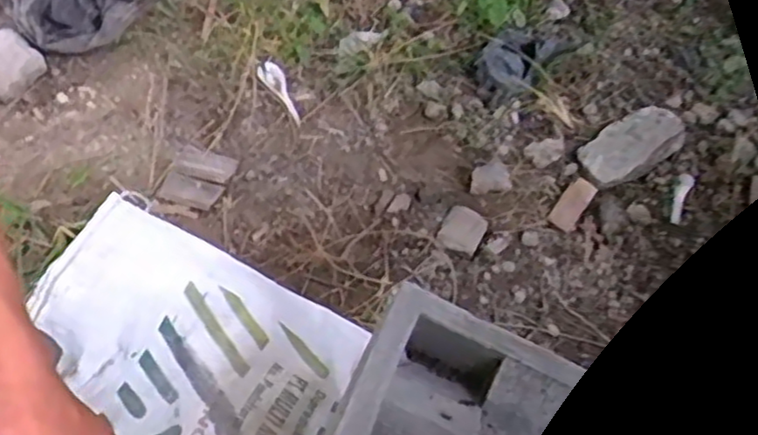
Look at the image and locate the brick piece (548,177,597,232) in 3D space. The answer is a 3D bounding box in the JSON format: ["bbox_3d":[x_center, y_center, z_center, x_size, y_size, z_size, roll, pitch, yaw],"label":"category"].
[{"bbox_3d":[0.255,-0.018,0.917,0.033,0.013,0.087,31,54,18],"label":"brick piece"}]

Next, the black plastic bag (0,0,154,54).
[{"bbox_3d":[-0.406,-0.324,1.000,0.153,0.031,0.225,42,75,11],"label":"black plastic bag"}]

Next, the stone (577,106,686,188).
[{"bbox_3d":[0.347,-0.099,0.959,0.155,0.041,0.083,-31,60,-28],"label":"stone"}]

